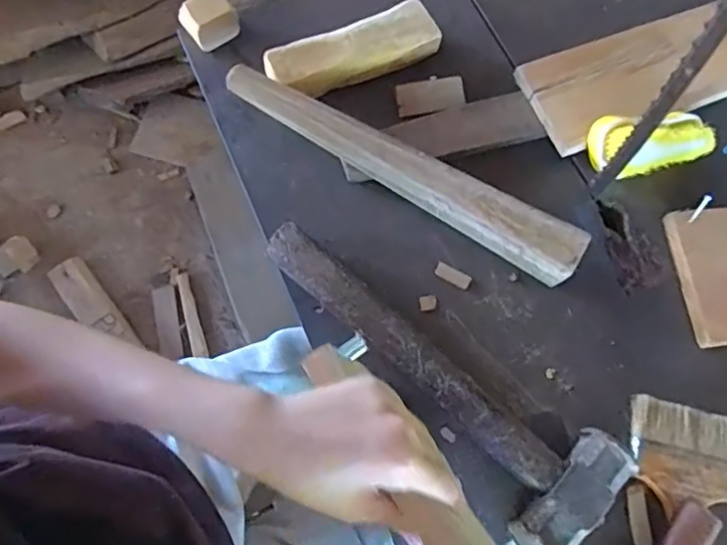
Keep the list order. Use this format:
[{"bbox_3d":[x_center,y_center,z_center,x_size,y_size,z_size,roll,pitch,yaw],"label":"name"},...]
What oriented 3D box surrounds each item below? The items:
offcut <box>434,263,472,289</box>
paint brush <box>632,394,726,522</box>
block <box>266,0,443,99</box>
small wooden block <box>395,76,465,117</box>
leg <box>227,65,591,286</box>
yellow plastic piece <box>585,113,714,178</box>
[{"bbox_3d":[0.085,0.003,0.558,0.034,0.004,0.012,26,72,7],"label":"offcut"},{"bbox_3d":[0.265,0.203,0.491,0.089,0.017,0.189,15,70,1],"label":"paint brush"},{"bbox_3d":[-0.012,-0.227,0.605,0.173,0.039,0.052,-21,73,-11],"label":"block"},{"bbox_3d":[0.070,-0.185,0.614,0.070,0.033,0.009,-12,35,-1],"label":"small wooden block"},{"bbox_3d":[0.035,-0.098,0.557,0.364,0.045,0.050,31,71,7],"label":"leg"},{"bbox_3d":[0.288,-0.129,0.576,0.134,0.040,0.053,-10,71,-8],"label":"yellow plastic piece"}]

